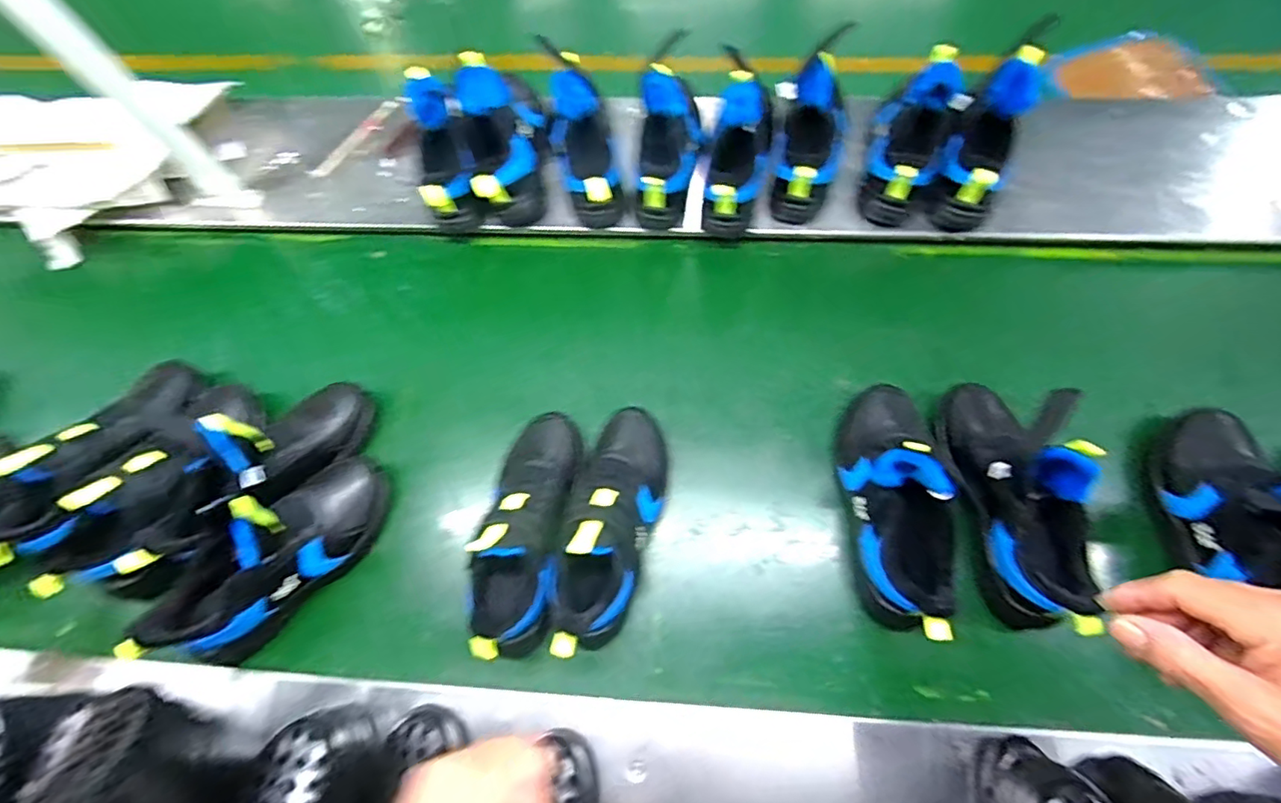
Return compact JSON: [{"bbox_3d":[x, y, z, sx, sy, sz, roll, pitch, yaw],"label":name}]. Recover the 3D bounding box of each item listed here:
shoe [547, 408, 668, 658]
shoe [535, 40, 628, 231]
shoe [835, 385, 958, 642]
[{"bbox_3d":[-0.034,0.130,0.607,0.096,0.133,0.266,14,69,7],"label":"shoe"},{"bbox_3d":[-0.069,-0.346,0.752,0.092,0.139,0.201,-18,69,-6],"label":"shoe"},{"bbox_3d":[0.265,0.095,0.579,0.085,0.137,0.264,7,69,4],"label":"shoe"}]

